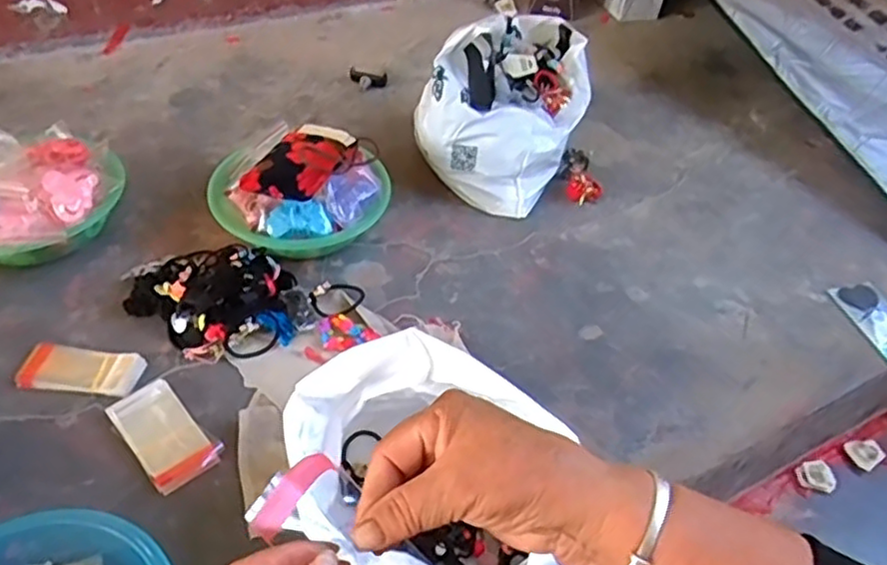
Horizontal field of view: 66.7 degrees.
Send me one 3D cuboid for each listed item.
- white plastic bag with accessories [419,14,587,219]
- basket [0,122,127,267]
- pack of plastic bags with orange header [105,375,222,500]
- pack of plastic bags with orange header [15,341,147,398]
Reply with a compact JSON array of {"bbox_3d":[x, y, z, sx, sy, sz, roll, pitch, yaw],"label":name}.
[{"bbox_3d":[0.116,-0.292,1.077,0.204,0.199,0.324,25,49,18],"label":"white plastic bag with accessories"},{"bbox_3d":[-0.554,-0.114,0.893,0.238,0.109,0.237,37,53,26],"label":"basket"},{"bbox_3d":[-0.296,0.163,0.716,0.067,0.020,0.131,-32,57,-31],"label":"pack of plastic bags with orange header"},{"bbox_3d":[-0.409,0.101,0.766,0.134,0.021,0.055,8,46,1],"label":"pack of plastic bags with orange header"}]

